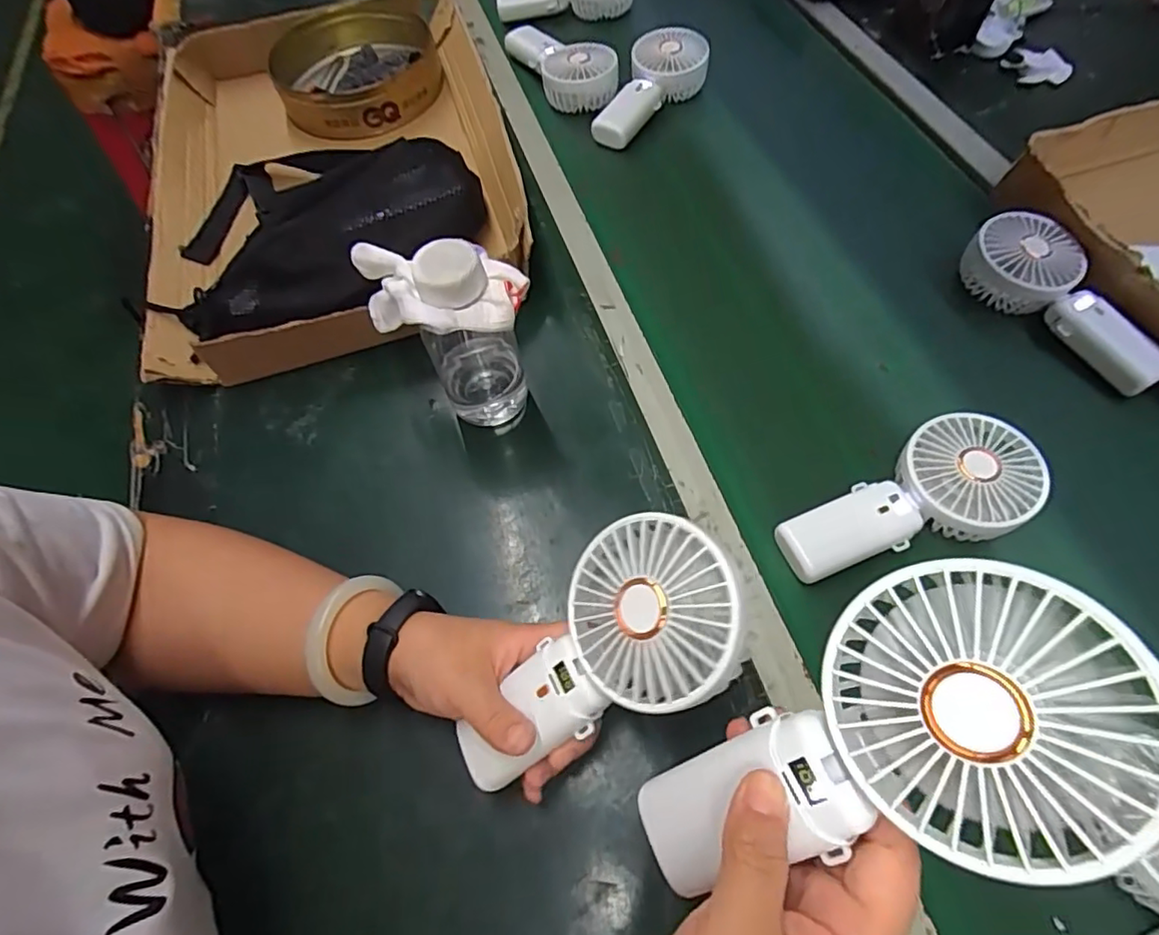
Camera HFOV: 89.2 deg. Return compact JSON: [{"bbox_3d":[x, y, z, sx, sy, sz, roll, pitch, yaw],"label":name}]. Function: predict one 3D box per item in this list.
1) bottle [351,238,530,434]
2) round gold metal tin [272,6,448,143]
[{"bbox_3d":[-0.091,-0.101,0.432,0.122,0.153,0.074,38,70,22],"label":"bottle"},{"bbox_3d":[-0.264,-0.470,0.697,0.189,0.052,0.181,-10,61,-4],"label":"round gold metal tin"}]

